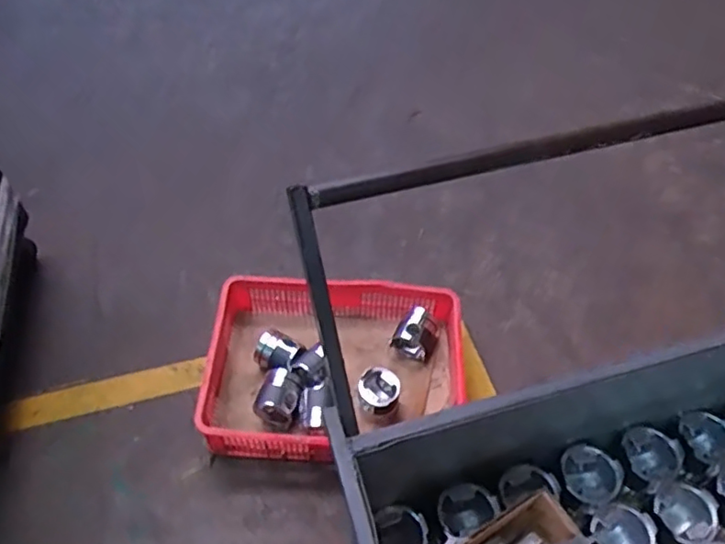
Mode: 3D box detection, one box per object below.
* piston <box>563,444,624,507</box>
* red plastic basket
[{"bbox_3d":[0.381,0.342,1.020,0.098,0.050,0.088,37,61,24],"label":"piston"},{"bbox_3d":[-0.069,0.219,1.533,0.634,0.163,0.489,2,53,1],"label":"red plastic basket"}]

